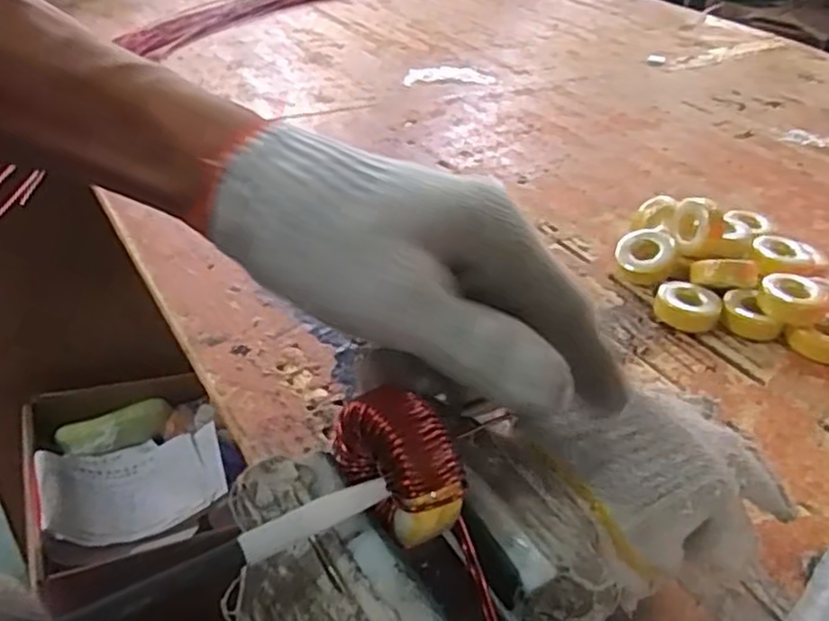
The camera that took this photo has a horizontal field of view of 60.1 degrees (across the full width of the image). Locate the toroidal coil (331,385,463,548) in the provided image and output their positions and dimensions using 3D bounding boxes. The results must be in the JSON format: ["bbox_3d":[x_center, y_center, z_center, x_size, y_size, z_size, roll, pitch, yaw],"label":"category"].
[{"bbox_3d":[-0.006,0.049,0.231,0.024,0.039,0.045,-20,44,-32],"label":"toroidal coil"}]

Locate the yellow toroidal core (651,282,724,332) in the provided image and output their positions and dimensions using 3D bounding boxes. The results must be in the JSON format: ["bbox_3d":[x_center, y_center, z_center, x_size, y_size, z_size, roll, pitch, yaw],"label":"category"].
[{"bbox_3d":[0.216,-0.003,0.566,0.049,0.023,0.042,27,41,26],"label":"yellow toroidal core"}]

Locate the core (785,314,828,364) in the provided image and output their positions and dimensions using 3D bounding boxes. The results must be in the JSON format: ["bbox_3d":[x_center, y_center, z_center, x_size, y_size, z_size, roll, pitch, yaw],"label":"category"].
[{"bbox_3d":[0.309,0.023,0.541,0.042,0.025,0.038,-9,39,-20],"label":"core"}]

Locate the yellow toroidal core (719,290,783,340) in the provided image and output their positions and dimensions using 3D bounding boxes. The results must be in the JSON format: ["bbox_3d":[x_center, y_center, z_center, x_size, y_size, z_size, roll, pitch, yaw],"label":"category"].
[{"bbox_3d":[0.261,0.003,0.560,0.043,0.024,0.036,15,37,11],"label":"yellow toroidal core"}]

